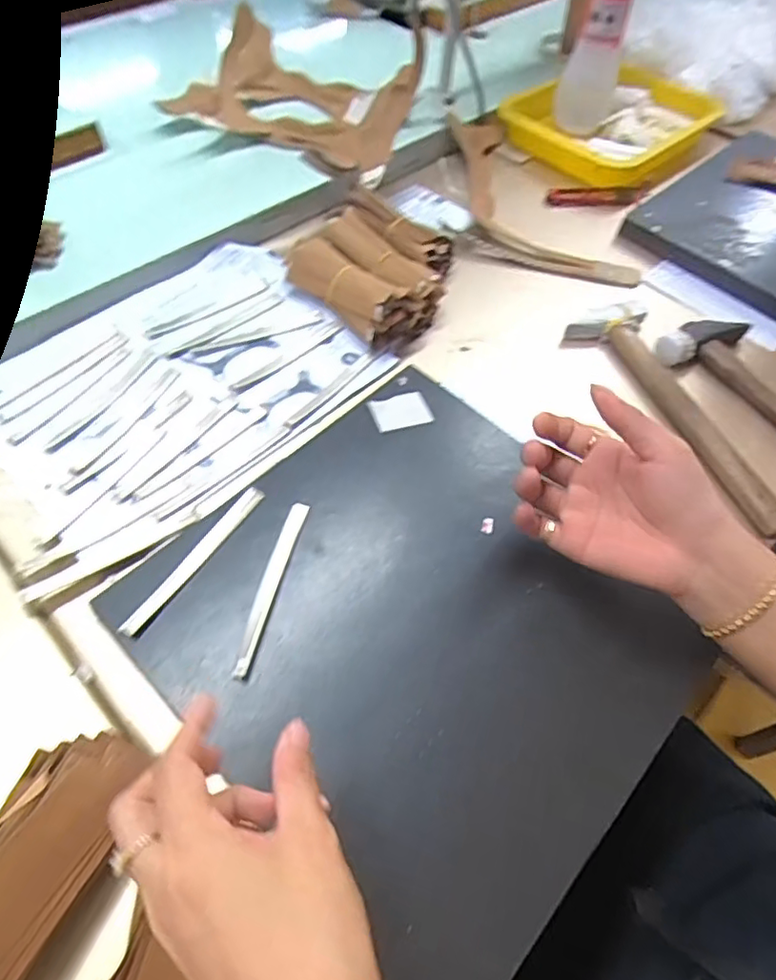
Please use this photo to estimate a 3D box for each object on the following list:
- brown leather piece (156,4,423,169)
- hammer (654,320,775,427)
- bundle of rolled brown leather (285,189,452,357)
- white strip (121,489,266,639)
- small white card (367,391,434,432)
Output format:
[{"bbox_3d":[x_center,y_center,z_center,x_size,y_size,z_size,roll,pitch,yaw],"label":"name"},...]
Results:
[{"bbox_3d":[-0.097,-0.453,0.672,0.270,0.077,0.188,15,56,6],"label":"brown leather piece"},{"bbox_3d":[0.342,-0.080,0.513,0.086,0.029,0.213,-34,65,-23],"label":"hammer"},{"bbox_3d":[-0.012,-0.211,0.564,0.149,0.047,0.151,33,60,17],"label":"bundle of rolled brown leather"},{"bbox_3d":[-0.124,0.044,0.390,0.013,0.009,0.123,30,59,15],"label":"white strip"},{"bbox_3d":[0.010,-0.061,0.468,0.044,0.004,0.032,-13,62,-12],"label":"small white card"}]

